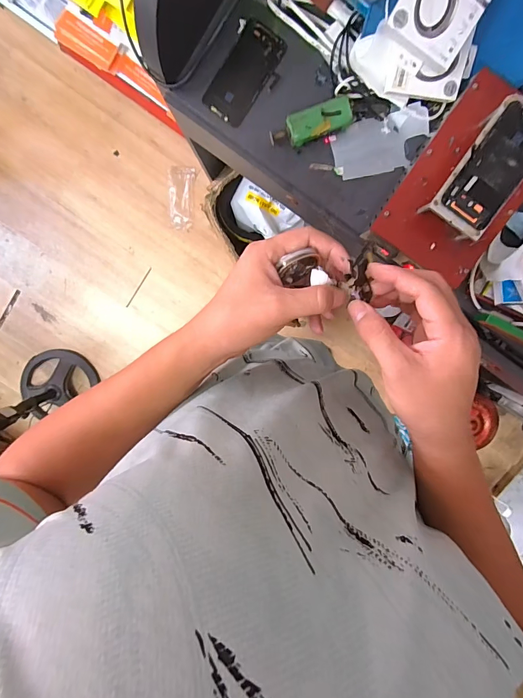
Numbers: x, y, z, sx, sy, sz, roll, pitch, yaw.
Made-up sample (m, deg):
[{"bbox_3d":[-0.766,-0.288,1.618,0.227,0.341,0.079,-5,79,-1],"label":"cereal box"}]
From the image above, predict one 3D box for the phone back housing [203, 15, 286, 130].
[{"bbox_3d":[-0.027,-0.437,0.566,0.070,0.013,0.146,33,99,-4],"label":"phone back housing"}]

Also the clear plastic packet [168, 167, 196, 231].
[{"bbox_3d":[-0.306,-0.577,1.369,0.094,0.015,0.225,2,99,1],"label":"clear plastic packet"}]

